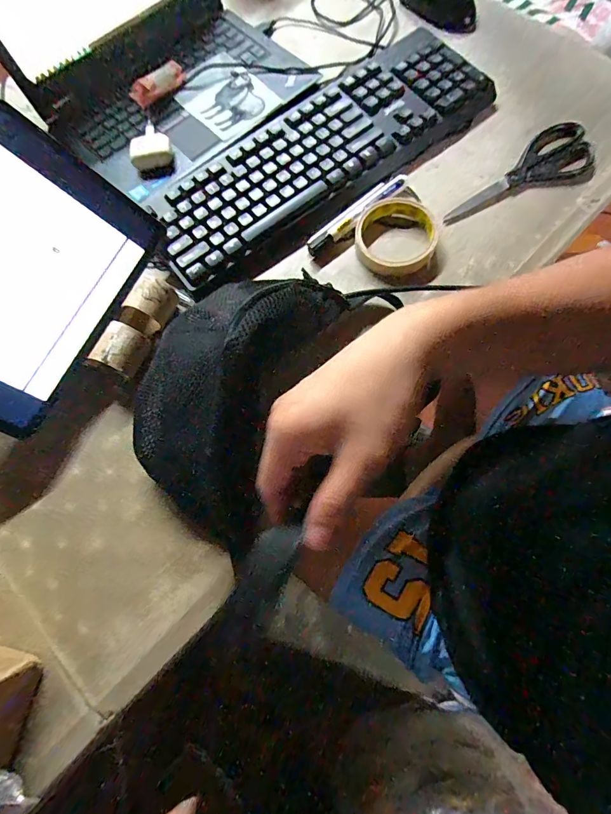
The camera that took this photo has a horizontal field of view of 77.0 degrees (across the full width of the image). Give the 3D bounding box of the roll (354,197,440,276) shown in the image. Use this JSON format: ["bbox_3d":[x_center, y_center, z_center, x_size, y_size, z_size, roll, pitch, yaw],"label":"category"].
[{"bbox_3d":[0.096,-0.183,0.407,0.083,0.024,0.086,-1,72,2],"label":"roll"}]

